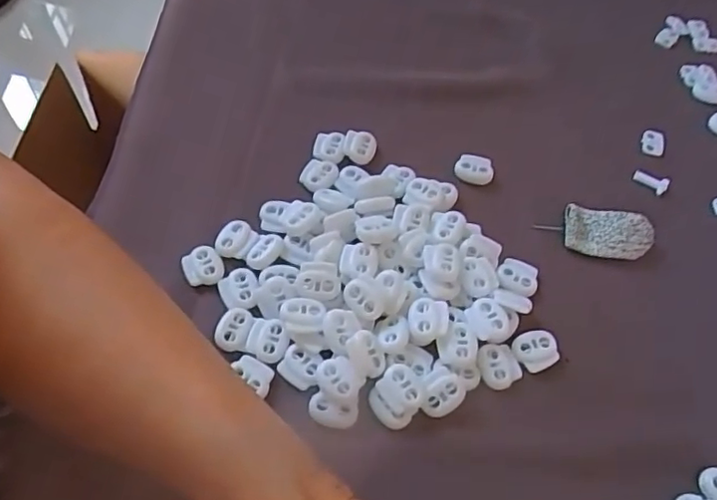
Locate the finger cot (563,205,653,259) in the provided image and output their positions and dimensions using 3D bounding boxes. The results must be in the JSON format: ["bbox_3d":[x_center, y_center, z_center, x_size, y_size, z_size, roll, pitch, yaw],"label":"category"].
[{"bbox_3d":[0.138,-0.010,0.332,0.046,0.011,0.028,13,59,5],"label":"finger cot"}]

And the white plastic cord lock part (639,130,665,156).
[{"bbox_3d":[0.184,-0.067,0.377,0.013,0.004,0.020,18,59,8],"label":"white plastic cord lock part"}]

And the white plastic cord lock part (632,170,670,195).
[{"bbox_3d":[0.173,-0.040,0.357,0.020,0.008,0.007,32,62,15],"label":"white plastic cord lock part"}]

